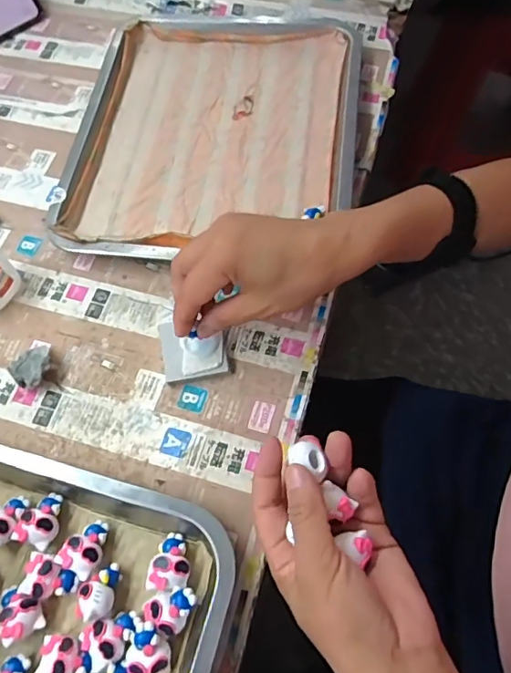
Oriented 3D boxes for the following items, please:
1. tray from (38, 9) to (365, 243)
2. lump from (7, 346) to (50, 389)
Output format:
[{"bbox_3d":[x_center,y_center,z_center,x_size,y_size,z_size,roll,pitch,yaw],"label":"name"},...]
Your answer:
[{"bbox_3d":[-0.037,-0.208,0.506,0.263,0.032,0.309,6,65,4],"label":"tray"},{"bbox_3d":[-0.172,0.024,0.401,0.028,0.020,0.033,38,71,17],"label":"lump"}]

